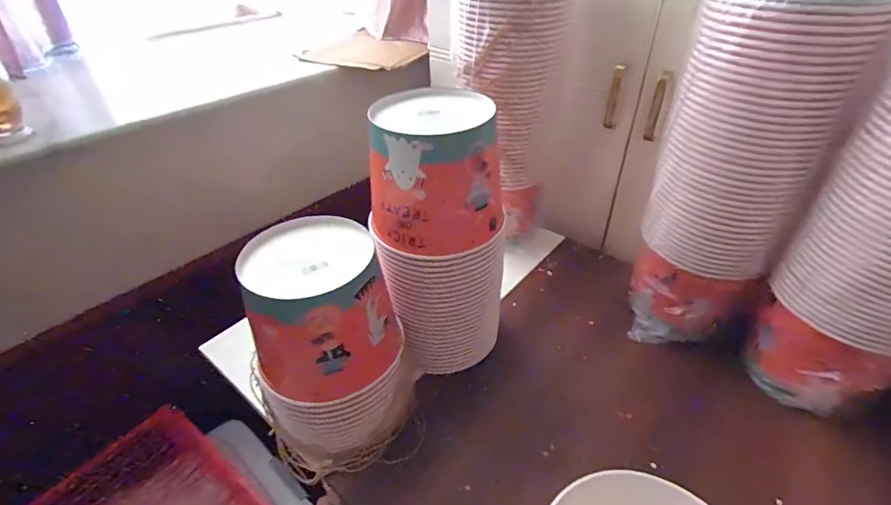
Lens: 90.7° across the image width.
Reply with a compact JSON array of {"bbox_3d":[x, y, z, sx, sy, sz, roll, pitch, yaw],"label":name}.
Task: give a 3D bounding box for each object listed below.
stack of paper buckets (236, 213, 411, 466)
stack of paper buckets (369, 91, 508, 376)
[{"bbox_3d":[-0.130,0.105,0.507,0.154,0.254,0.151,-7,38,-7],"label":"stack of paper buckets"},{"bbox_3d":[-0.002,-0.009,0.552,0.143,0.328,0.130,-1,38,1],"label":"stack of paper buckets"}]

